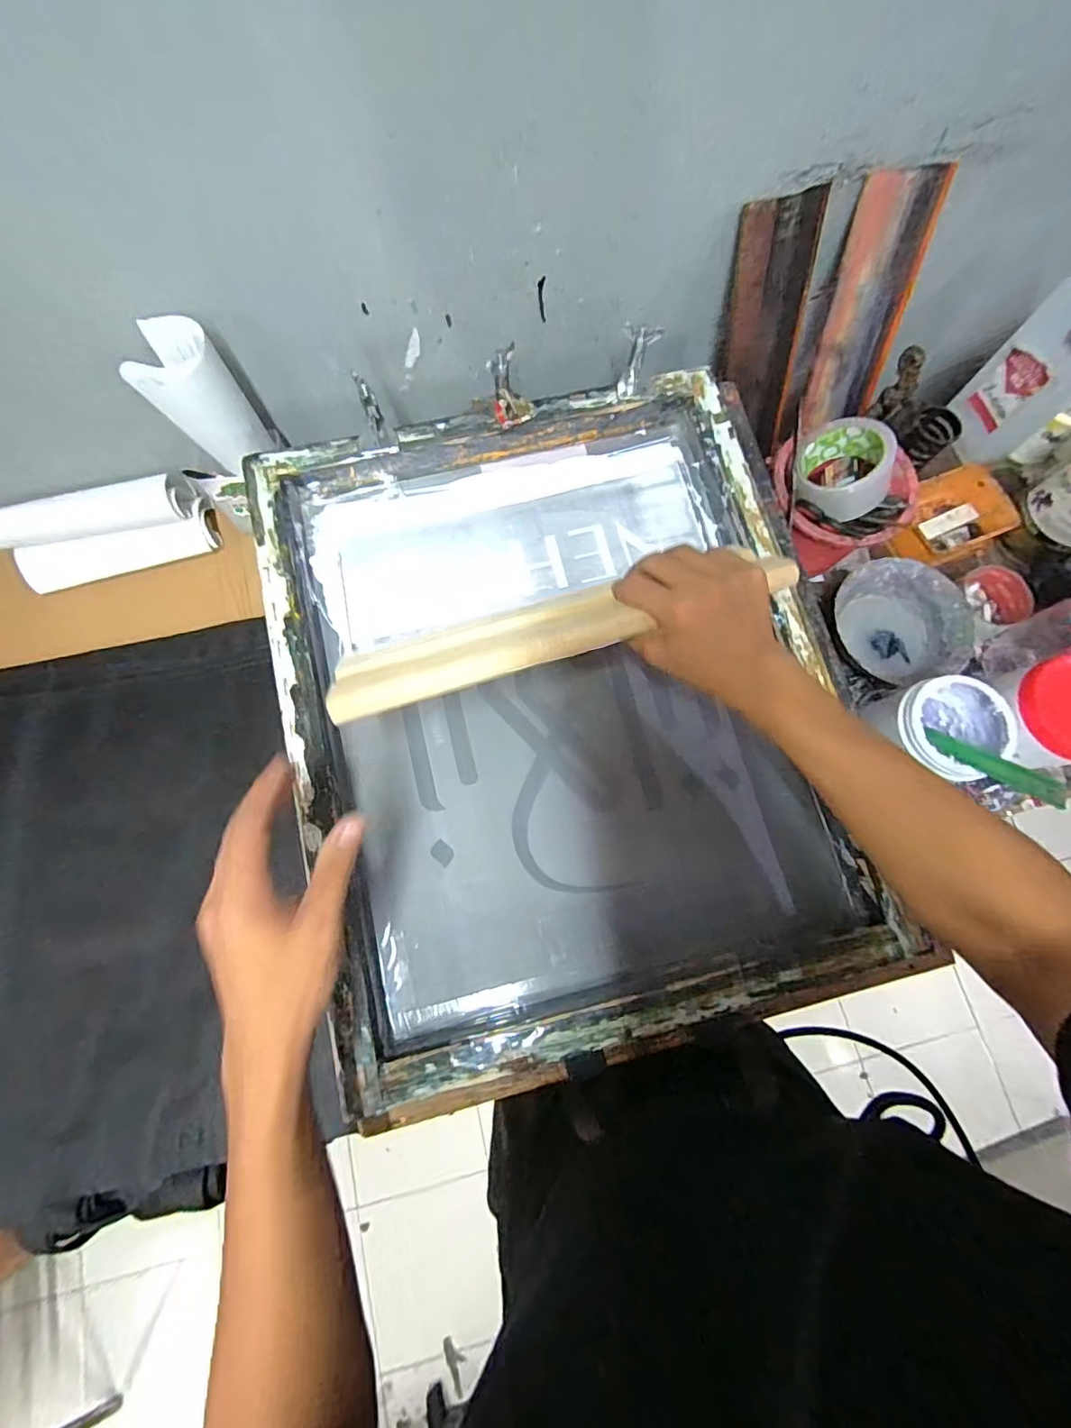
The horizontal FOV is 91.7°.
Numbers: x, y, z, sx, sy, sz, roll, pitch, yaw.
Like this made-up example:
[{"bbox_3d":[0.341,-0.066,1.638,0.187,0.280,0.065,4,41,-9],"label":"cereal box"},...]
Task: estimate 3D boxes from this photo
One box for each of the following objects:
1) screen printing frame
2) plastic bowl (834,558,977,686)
[{"bbox_3d":[0.037,-0.003,0.455,0.479,0.050,0.560,-13,77,-3],"label":"screen printing frame"},{"bbox_3d":[0.436,-0.114,0.624,0.123,0.051,0.147,-25,78,-6],"label":"plastic bowl"}]

